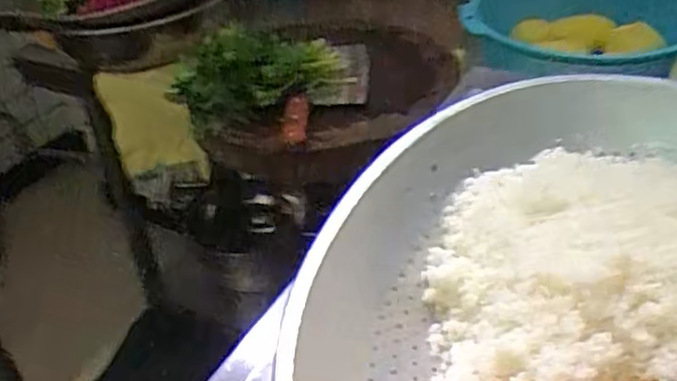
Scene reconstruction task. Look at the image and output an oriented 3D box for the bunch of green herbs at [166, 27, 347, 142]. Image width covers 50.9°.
[{"bbox_3d":[-0.110,-0.151,0.921,0.203,0.096,0.114,-18,39,-15],"label":"bunch of green herbs"}]

